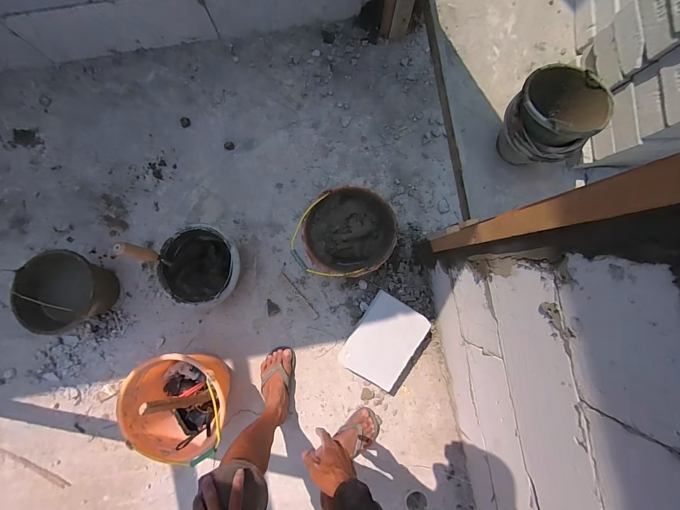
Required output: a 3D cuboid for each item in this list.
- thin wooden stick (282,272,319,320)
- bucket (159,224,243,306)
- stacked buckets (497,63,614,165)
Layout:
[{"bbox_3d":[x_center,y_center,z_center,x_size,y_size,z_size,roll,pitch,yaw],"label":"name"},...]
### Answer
[{"bbox_3d":[-0.146,0.149,1.104,0.022,0.005,0.205,-38,89,-2],"label":"thin wooden stick"},{"bbox_3d":[-0.450,0.034,1.016,0.245,0.191,0.245,0,88,-1],"label":"bucket"},{"bbox_3d":[0.659,-0.438,0.990,0.246,0.281,0.248,0,88,-1],"label":"stacked buckets"}]

